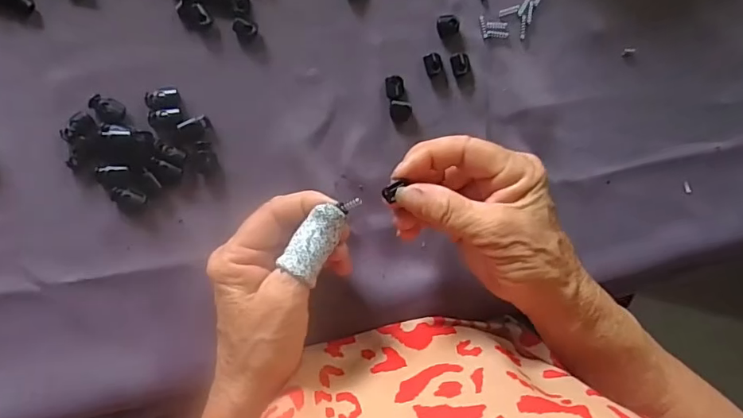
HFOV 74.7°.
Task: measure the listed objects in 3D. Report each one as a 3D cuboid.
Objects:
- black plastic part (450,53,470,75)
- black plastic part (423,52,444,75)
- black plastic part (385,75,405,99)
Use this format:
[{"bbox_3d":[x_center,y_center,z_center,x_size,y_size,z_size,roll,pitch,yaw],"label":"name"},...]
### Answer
[{"bbox_3d":[0.063,-0.102,0.342,0.014,0.004,0.014,-13,95,-8],"label":"black plastic part"},{"bbox_3d":[0.043,-0.101,0.340,0.015,0.005,0.015,-1,94,-10],"label":"black plastic part"},{"bbox_3d":[0.016,-0.084,0.336,0.013,0.004,0.016,-11,94,-8],"label":"black plastic part"}]

